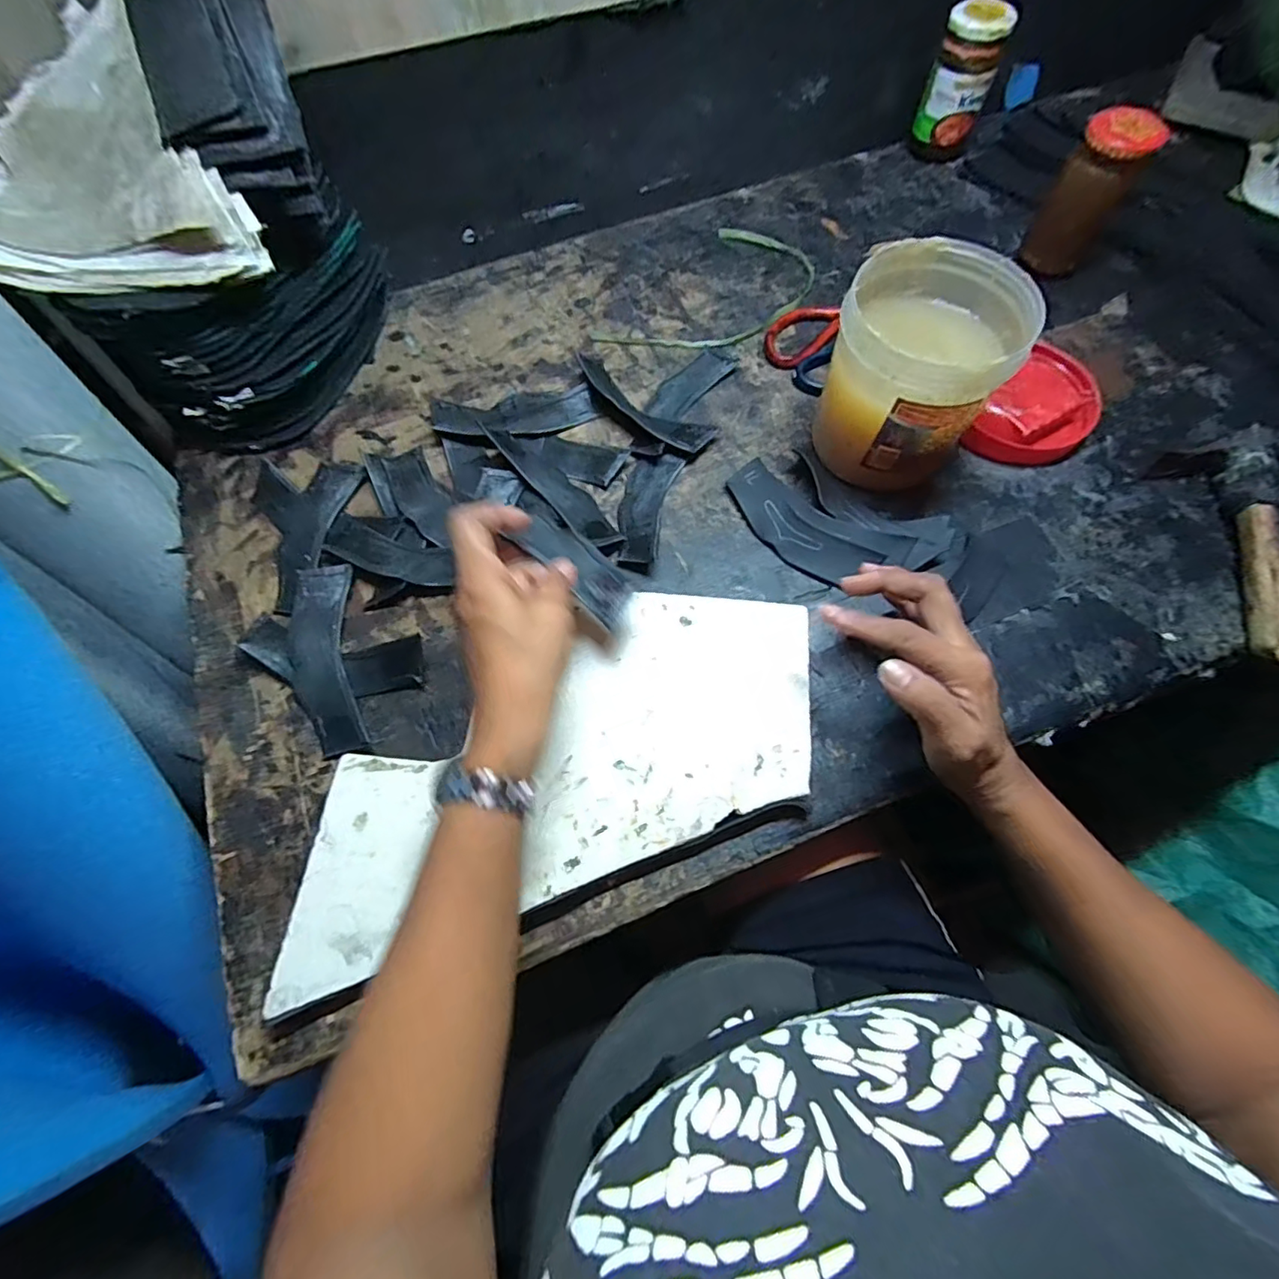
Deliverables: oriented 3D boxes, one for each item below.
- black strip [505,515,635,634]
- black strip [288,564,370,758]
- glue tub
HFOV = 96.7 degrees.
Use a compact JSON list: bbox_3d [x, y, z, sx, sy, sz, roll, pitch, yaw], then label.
[{"bbox_3d":[-0.039,-0.045,0.363,0.033,0.013,0.090,-43,78,-15],"label":"black strip"},{"bbox_3d":[-0.224,0.014,0.408,0.047,0.015,0.142,-14,68,-4],"label":"black strip"},{"bbox_3d":[0.200,-0.195,0.426,0.116,0.129,0.123,-1,67,2],"label":"glue tub"}]

